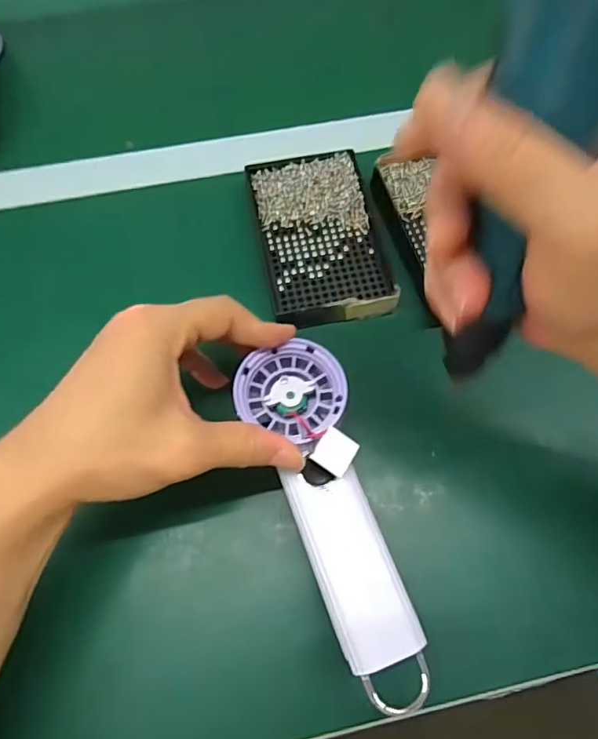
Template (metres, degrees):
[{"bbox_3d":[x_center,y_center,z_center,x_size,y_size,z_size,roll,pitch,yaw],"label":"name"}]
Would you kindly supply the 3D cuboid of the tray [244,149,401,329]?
[{"bbox_3d":[0.014,-0.100,0.363,0.085,0.017,0.138,-11,68,-5],"label":"tray"}]

